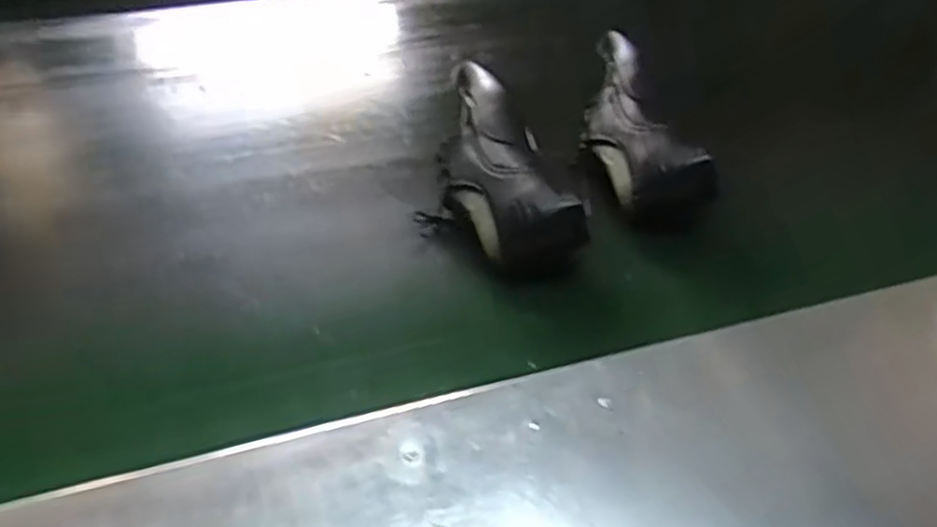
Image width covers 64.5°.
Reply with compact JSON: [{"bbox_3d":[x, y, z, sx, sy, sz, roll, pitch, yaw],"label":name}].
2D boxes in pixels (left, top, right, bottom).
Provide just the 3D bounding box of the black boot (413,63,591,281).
[{"bbox_3d":[0.012,-0.102,0.767,0.132,0.080,0.279,-7,47,-14],"label":"black boot"}]

